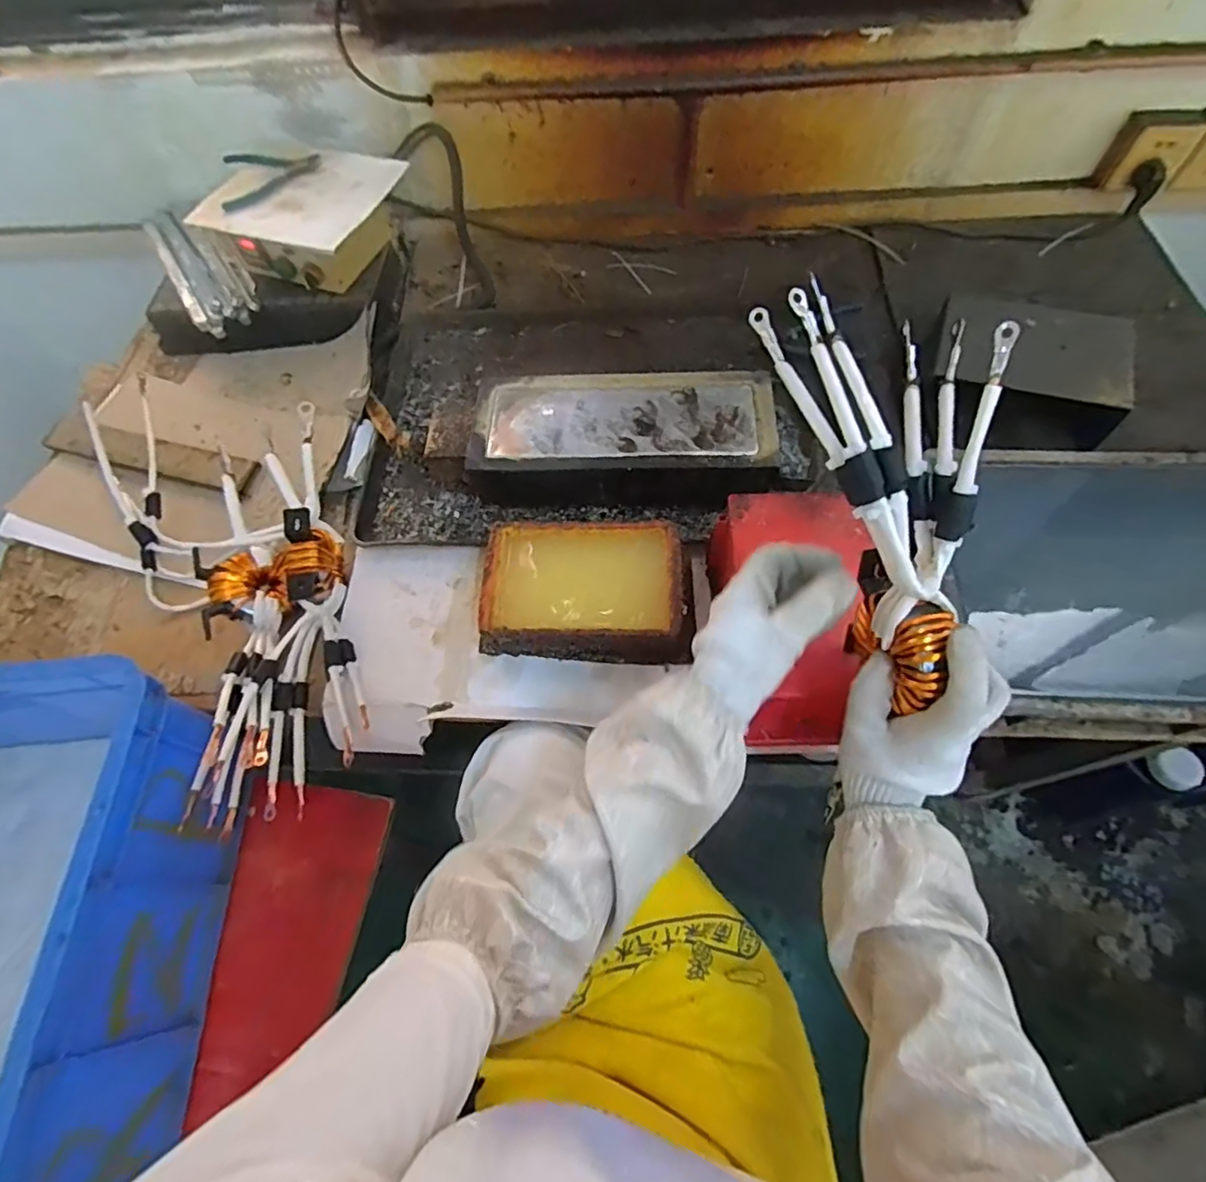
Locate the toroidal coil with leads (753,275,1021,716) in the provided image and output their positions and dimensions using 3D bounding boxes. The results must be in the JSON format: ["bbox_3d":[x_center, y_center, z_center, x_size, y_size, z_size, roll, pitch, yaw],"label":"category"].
[{"bbox_3d":[0.199,-0.068,0.379,0.106,0.067,0.271,-20,98,-7],"label":"toroidal coil with leads"}]

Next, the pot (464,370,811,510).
[{"bbox_3d":[0.033,-0.173,0.699,0.364,0.086,0.156,1,63,4],"label":"pot"}]

